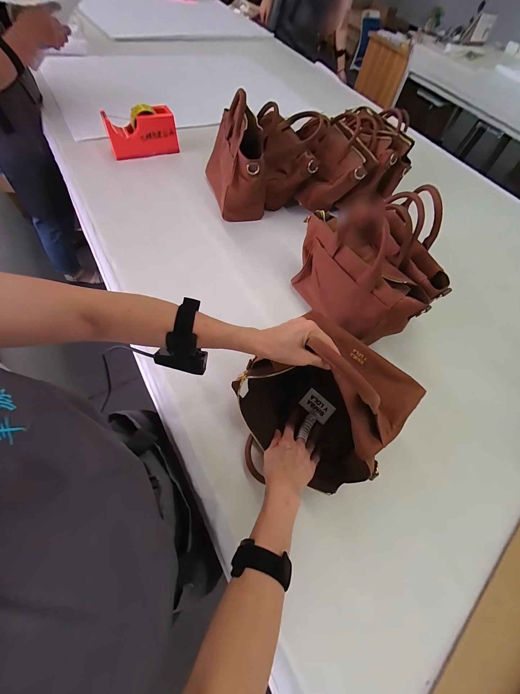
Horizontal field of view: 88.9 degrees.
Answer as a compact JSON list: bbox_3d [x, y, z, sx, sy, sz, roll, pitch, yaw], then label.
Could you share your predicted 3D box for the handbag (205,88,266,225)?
[{"bbox_3d":[-0.068,-0.509,0.725,0.121,0.227,0.275,-11,63,-14],"label":"handbag"}]

